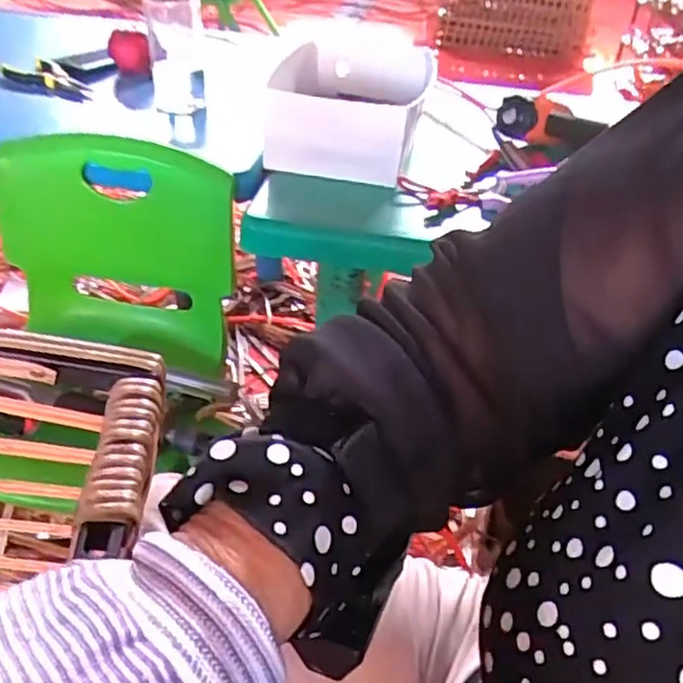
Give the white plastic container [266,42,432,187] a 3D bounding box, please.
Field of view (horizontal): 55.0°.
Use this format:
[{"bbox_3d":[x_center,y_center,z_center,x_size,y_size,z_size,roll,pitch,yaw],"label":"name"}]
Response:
[{"bbox_3d":[0.021,-0.315,0.856,0.167,0.101,0.350,10,39,7],"label":"white plastic container"}]

